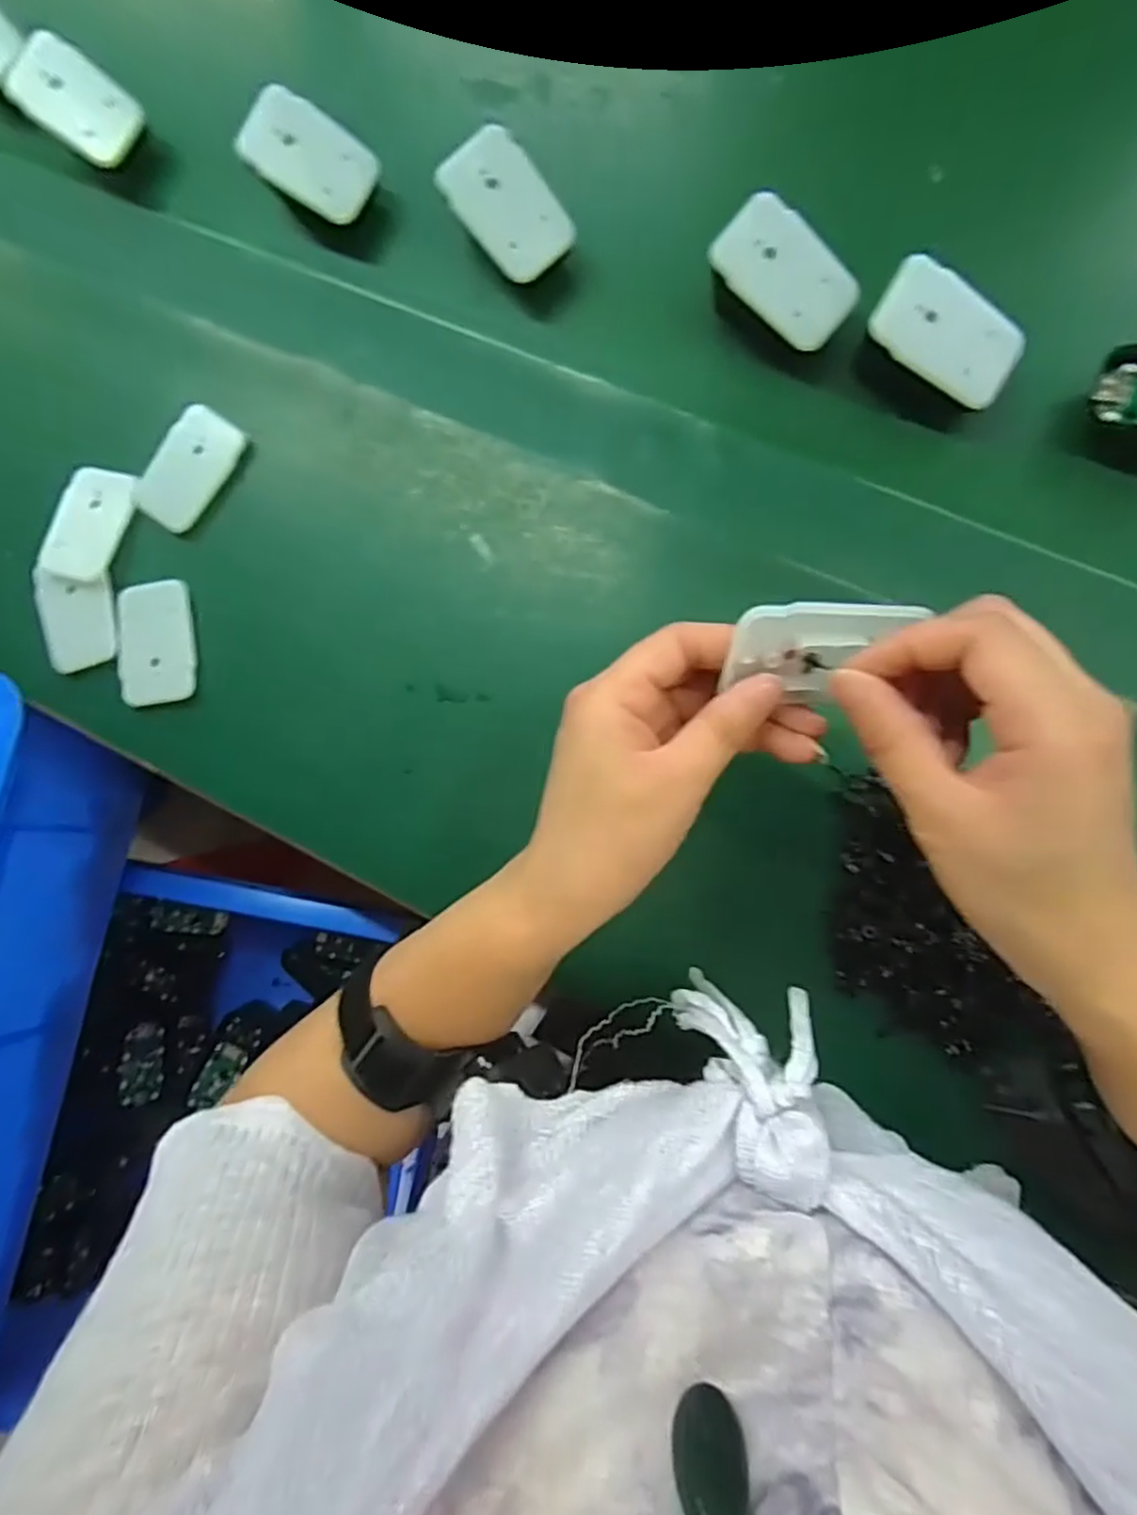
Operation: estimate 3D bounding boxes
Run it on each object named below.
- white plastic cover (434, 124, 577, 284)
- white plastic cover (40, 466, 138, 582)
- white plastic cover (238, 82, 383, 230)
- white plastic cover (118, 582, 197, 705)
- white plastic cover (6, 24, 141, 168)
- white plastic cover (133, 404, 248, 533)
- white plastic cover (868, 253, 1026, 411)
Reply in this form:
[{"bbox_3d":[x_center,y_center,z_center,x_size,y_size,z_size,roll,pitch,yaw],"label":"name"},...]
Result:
[{"bbox_3d":[-0.031,-0.285,0.369,0.043,0.005,0.067,-40,107,13],"label":"white plastic cover"},{"bbox_3d":[-0.279,-0.137,0.414,0.037,0.011,0.068,23,89,9],"label":"white plastic cover"},{"bbox_3d":[-0.141,-0.323,0.384,0.067,0.009,0.044,34,97,-8],"label":"white plastic cover"},{"bbox_3d":[-0.237,-0.066,0.411,0.045,0.005,0.069,-7,85,8],"label":"white plastic cover"},{"bbox_3d":[-0.280,-0.373,0.405,0.065,0.008,0.044,31,100,-18],"label":"white plastic cover"},{"bbox_3d":[-0.219,-0.166,0.412,0.040,0.009,0.069,37,91,9],"label":"white plastic cover"},{"bbox_3d":[0.176,-0.196,0.333,0.069,0.008,0.044,32,96,-10],"label":"white plastic cover"}]

